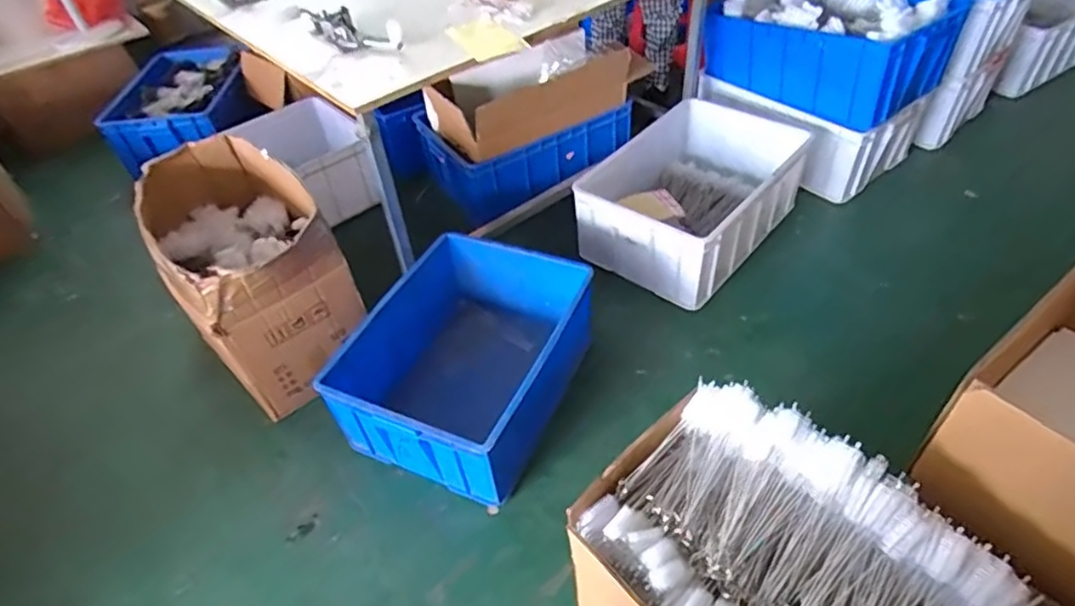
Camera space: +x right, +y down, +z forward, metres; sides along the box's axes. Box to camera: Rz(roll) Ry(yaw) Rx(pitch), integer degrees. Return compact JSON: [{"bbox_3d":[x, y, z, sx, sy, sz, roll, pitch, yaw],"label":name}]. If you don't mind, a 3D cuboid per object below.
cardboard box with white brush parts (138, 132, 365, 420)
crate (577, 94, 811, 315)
[{"bbox_3d":[-0.712,-0.092,1.539,0.354,0.450,0.609,-36,53,-26],"label":"cardboard box with white brush parts"},{"bbox_3d":[0.468,-0.324,1.800,0.423,0.240,0.661,30,55,32],"label":"crate"}]

